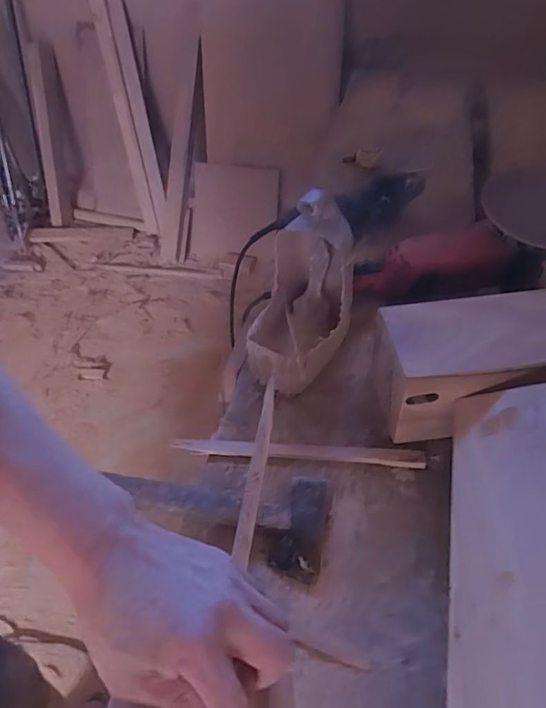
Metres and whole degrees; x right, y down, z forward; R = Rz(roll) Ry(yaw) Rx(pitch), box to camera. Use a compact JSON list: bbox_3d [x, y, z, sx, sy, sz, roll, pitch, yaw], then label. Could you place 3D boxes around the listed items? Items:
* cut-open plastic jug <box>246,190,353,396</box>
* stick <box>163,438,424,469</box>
[{"bbox_3d":[0.035,-0.079,0.647,0.120,0.215,0.157,8,47,10],"label":"cut-open plastic jug"},{"bbox_3d":[0.024,0.115,0.603,0.295,0.009,0.020,4,47,7],"label":"stick"}]

